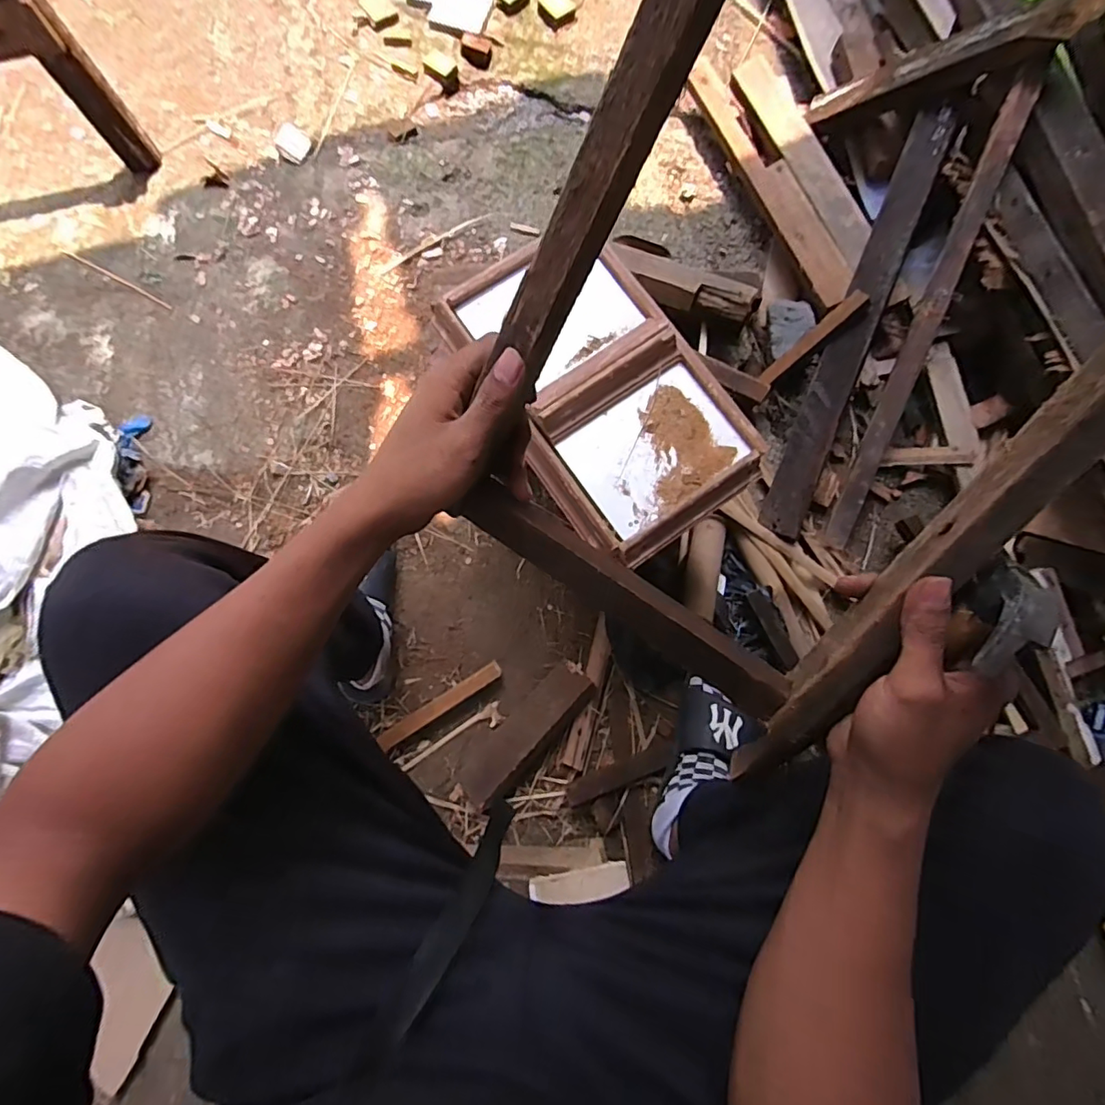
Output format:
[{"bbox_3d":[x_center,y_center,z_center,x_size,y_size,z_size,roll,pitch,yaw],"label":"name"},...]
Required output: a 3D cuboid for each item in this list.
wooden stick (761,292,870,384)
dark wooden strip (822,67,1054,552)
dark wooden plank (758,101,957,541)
[{"bbox_3d":[0.396,-0.324,0.824,0.173,0.024,0.024,-42,81,20],"label":"wooden stick"},{"bbox_3d":[0.554,-0.342,0.795,0.032,0.031,0.695,19,99,2],"label":"dark wooden strip"},{"bbox_3d":[0.471,-0.352,0.819,0.073,0.047,0.691,21,90,3],"label":"dark wooden plank"}]

